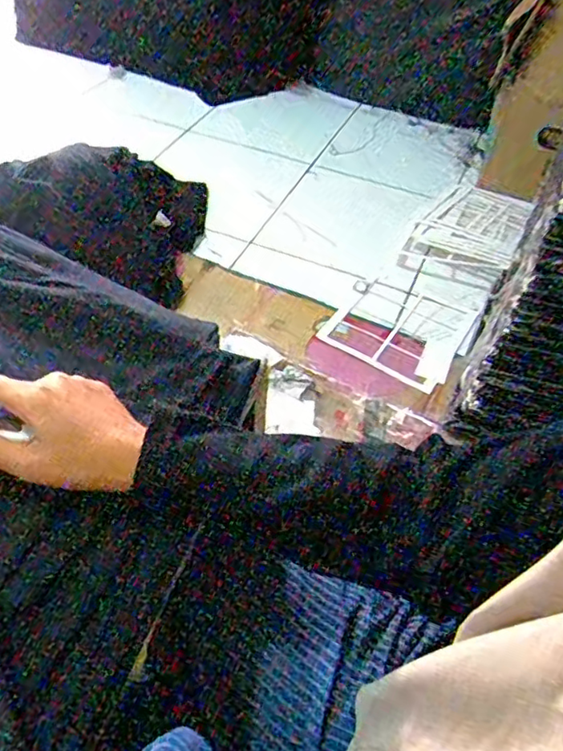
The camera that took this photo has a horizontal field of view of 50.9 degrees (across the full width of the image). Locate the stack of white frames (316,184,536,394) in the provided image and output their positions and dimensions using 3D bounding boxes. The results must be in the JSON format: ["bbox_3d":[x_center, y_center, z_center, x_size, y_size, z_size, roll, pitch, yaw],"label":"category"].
[{"bbox_3d":[0.302,-0.221,1.084,0.218,0.062,0.590,26,53,18],"label":"stack of white frames"}]

